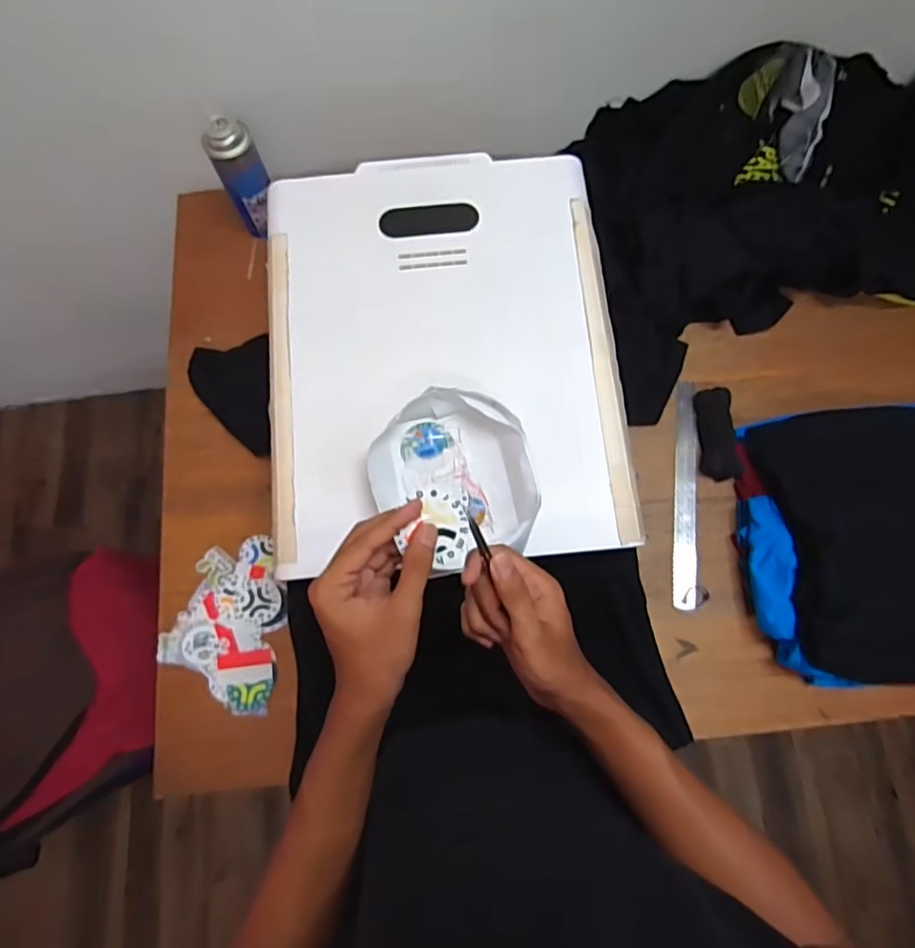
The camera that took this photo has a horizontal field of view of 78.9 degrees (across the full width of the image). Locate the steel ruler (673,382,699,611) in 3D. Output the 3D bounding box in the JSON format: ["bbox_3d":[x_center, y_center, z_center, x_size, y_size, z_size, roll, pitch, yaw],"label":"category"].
[{"bbox_3d":[0.318,0.023,0.773,0.030,0.007,0.318,3,77,12],"label":"steel ruler"}]

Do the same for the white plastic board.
[{"bbox_3d":[-0.018,-0.151,0.649,0.396,0.029,0.492,-5,75,-1],"label":"white plastic board"}]

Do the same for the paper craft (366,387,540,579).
[{"bbox_3d":[-0.001,0.003,0.578,0.175,0.057,0.179,0,75,1],"label":"paper craft"}]

